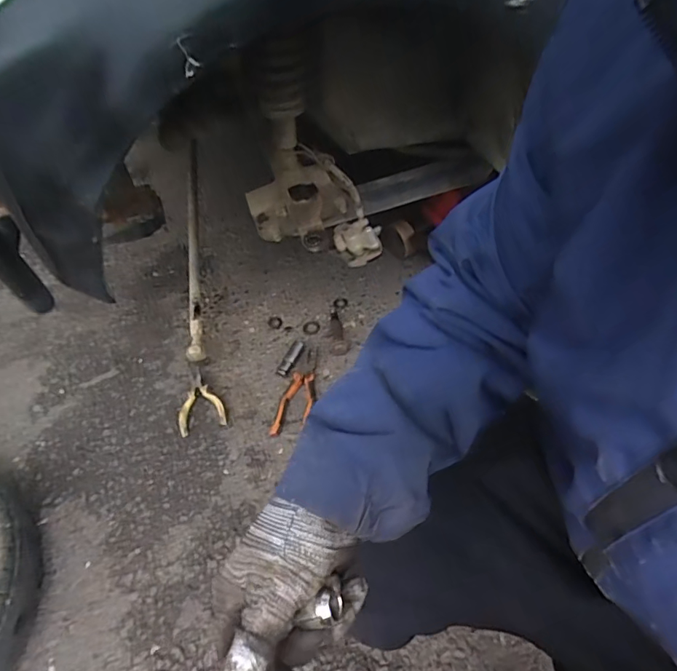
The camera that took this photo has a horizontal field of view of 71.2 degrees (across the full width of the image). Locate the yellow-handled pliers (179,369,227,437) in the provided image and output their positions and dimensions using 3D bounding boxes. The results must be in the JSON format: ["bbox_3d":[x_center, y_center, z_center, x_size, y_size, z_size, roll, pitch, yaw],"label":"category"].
[{"bbox_3d":[-0.264,0.119,0.890,0.081,0.020,0.129,-18,52,-9],"label":"yellow-handled pliers"}]

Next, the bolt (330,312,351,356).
[{"bbox_3d":[-0.004,-0.009,0.975,0.035,0.029,0.117,-11,51,-3],"label":"bolt"}]

